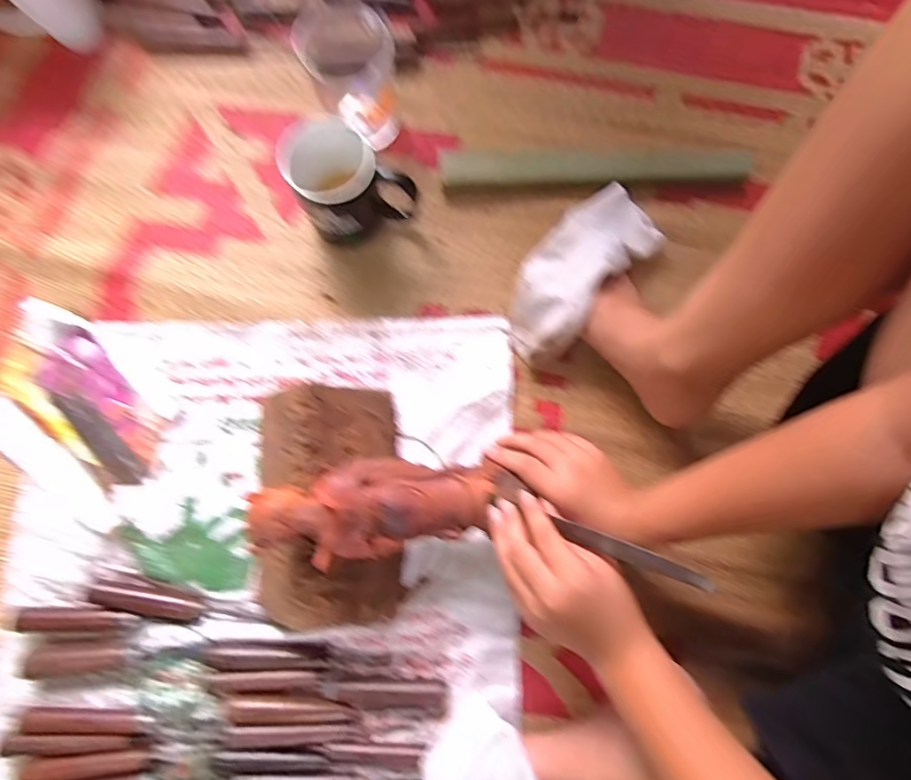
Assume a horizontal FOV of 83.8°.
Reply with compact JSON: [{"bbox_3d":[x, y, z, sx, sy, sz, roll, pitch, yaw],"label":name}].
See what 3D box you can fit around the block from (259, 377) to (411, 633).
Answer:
[{"bbox_3d":[-0.118,0.099,0.454,0.132,0.068,0.209,-1,79,0],"label":"block"}]

